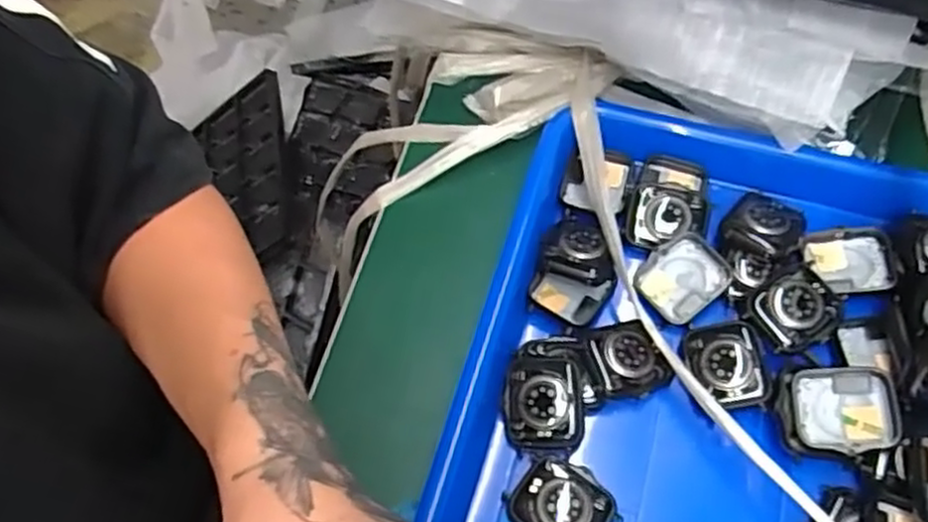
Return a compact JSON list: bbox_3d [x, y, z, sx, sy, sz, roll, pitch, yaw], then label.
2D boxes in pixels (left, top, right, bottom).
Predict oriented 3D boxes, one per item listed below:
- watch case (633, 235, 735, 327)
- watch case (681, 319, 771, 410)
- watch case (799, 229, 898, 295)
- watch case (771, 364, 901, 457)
[{"bbox_3d":[0.113,0.009,0.384,0.040,0.010,0.037,-45,75,3],"label":"watch case"},{"bbox_3d":[0.127,0.050,0.357,0.035,0.009,0.041,-9,69,13],"label":"watch case"},{"bbox_3d":[0.201,0.000,0.386,0.048,0.016,0.035,2,63,3],"label":"watch case"},{"bbox_3d":[0.171,0.068,0.338,0.050,0.009,0.040,-7,68,15],"label":"watch case"}]

